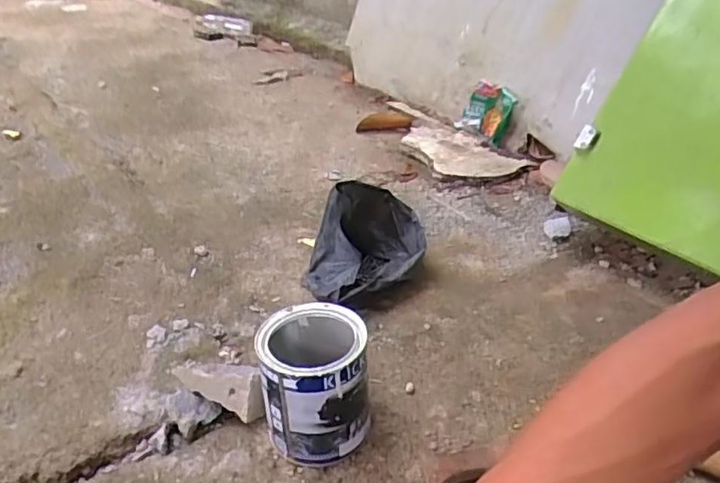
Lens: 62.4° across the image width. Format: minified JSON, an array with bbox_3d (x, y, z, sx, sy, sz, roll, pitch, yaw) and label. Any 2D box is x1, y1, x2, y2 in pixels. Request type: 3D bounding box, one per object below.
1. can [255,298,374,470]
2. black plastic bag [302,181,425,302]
[{"bbox_3d":[-0.047,0.150,0.624,0.110,0.130,0.108,0,33,-2],"label":"can"},{"bbox_3d":[0.008,0.010,0.848,0.161,0.120,0.176,5,33,7],"label":"black plastic bag"}]

